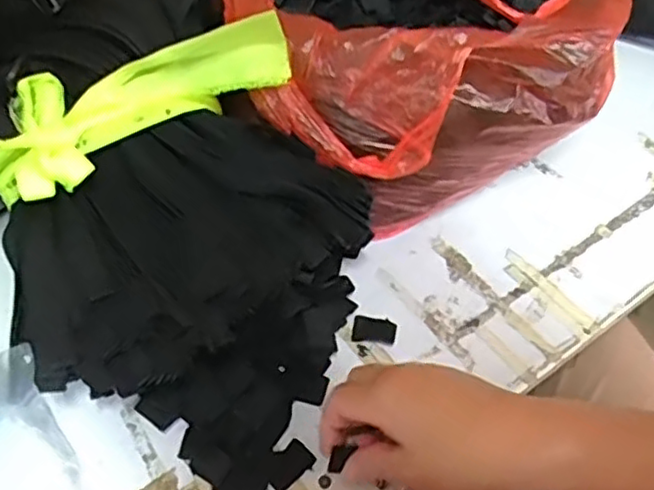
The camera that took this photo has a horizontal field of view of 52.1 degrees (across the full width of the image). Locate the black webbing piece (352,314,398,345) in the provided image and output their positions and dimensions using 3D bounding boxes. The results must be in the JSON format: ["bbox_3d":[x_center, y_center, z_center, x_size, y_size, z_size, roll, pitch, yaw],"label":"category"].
[{"bbox_3d":[0.034,0.059,0.471,0.030,0.005,0.018,9,57,8],"label":"black webbing piece"}]

